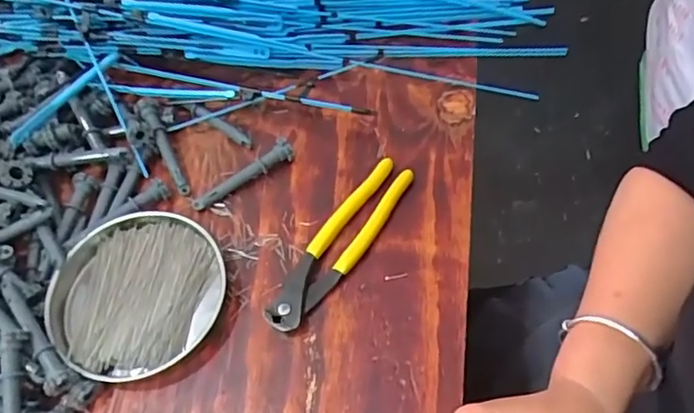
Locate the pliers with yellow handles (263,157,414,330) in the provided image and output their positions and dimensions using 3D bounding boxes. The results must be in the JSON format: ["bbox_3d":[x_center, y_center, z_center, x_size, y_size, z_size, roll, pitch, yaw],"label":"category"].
[{"bbox_3d":[-0.004,0.028,0.464,0.034,0.015,0.165,31,67,22],"label":"pliers with yellow handles"}]

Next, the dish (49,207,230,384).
[{"bbox_3d":[-0.163,0.064,0.450,0.123,0.018,0.130,0,59,1],"label":"dish"}]

